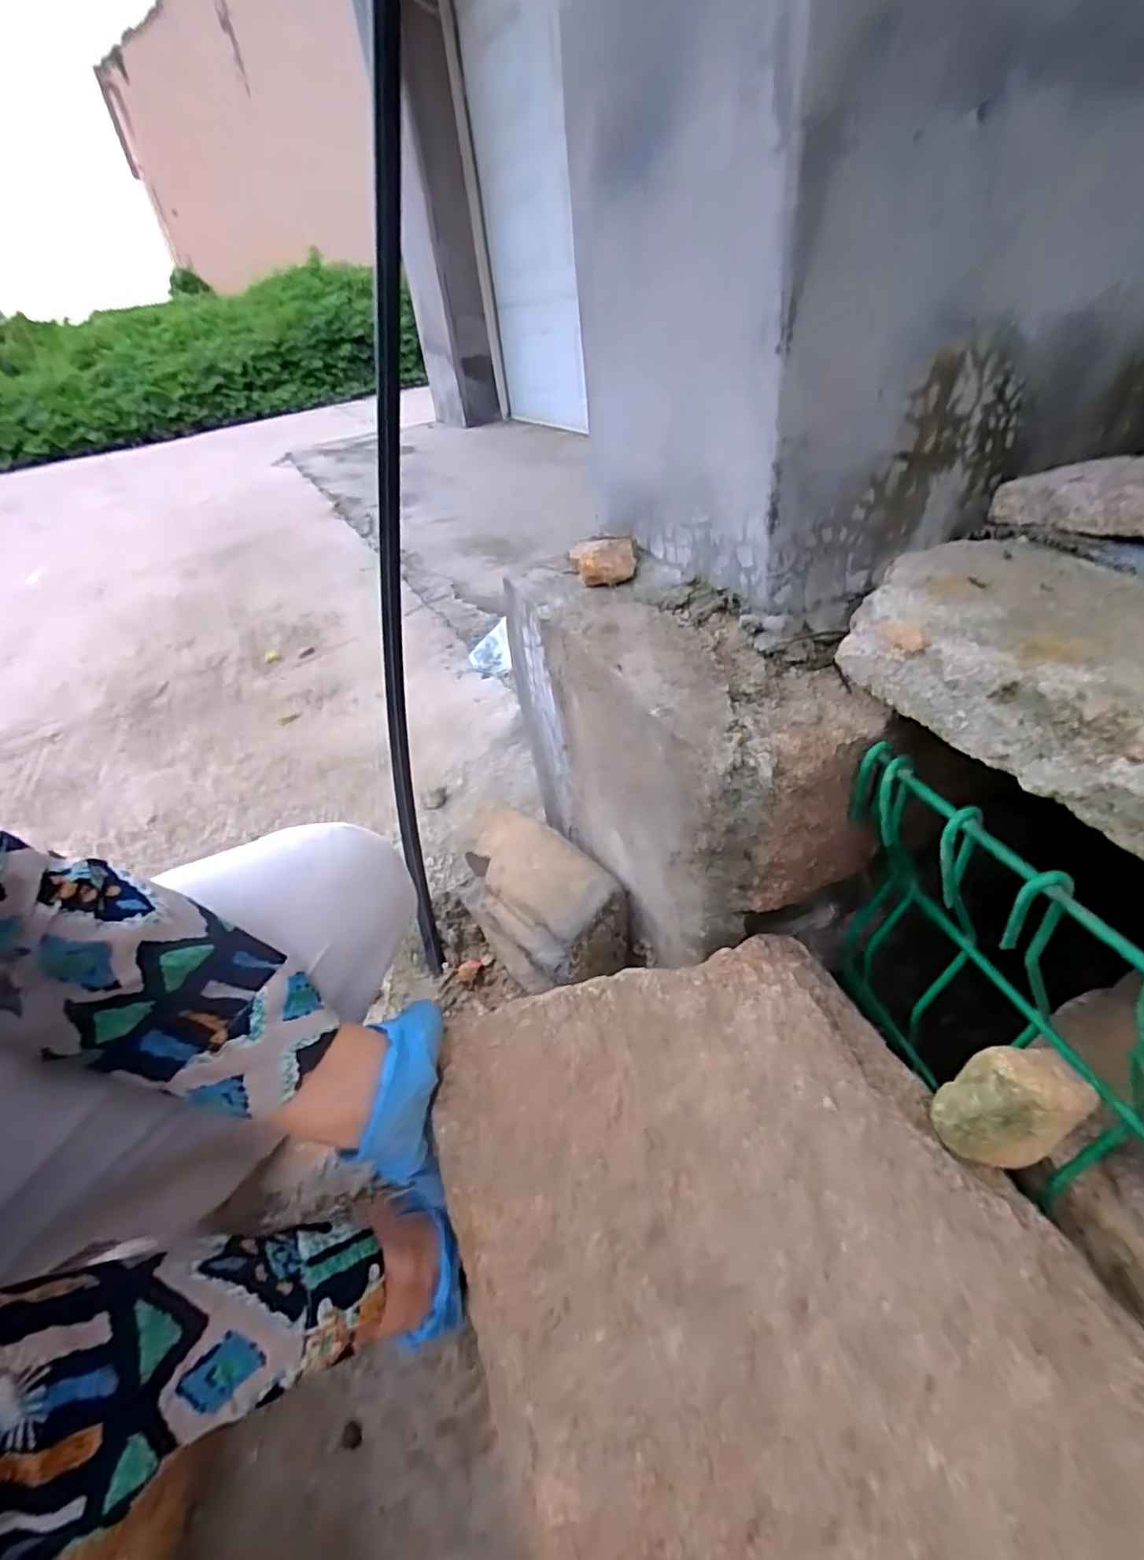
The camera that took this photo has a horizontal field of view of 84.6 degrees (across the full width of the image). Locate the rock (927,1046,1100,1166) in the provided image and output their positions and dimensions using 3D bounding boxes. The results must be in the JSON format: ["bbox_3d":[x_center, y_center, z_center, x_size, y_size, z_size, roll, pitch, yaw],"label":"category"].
[{"bbox_3d":[0.225,0.170,0.326,0.057,0.057,0.048,-26,42,-22],"label":"rock"}]

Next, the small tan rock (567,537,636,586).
[{"bbox_3d":[0.029,-0.196,0.567,0.055,0.028,0.058,-6,38,2],"label":"small tan rock"}]

